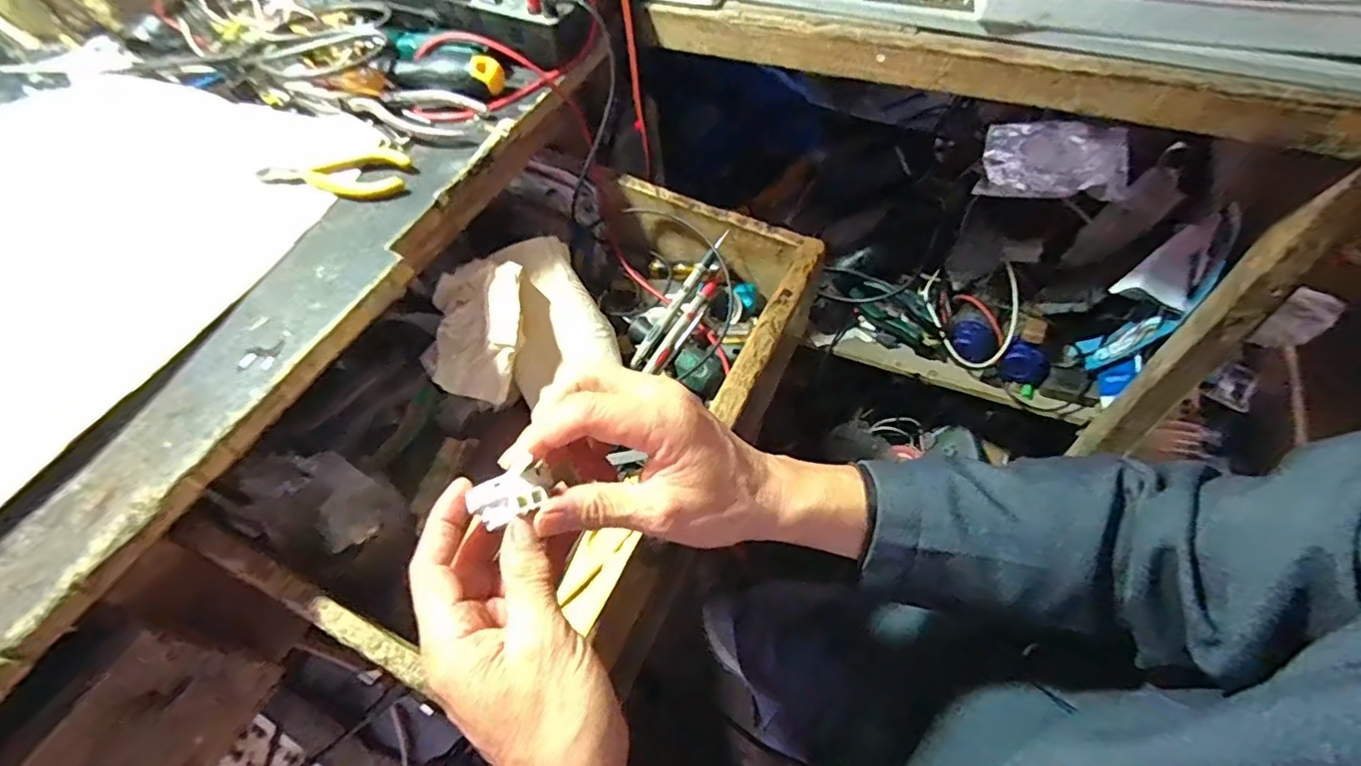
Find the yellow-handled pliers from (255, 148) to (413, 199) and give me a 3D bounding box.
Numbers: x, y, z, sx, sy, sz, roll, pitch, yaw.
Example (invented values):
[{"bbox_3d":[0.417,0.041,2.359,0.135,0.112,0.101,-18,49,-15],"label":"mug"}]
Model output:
[{"bbox_3d":[-0.229,-0.133,0.404,0.096,0.011,0.035,-7,55,-3],"label":"yellow-handled pliers"}]

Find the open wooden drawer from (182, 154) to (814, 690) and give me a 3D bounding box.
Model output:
[{"bbox_3d":[-0.104,0.005,0.459,0.292,0.101,0.390,22,59,17],"label":"open wooden drawer"}]

